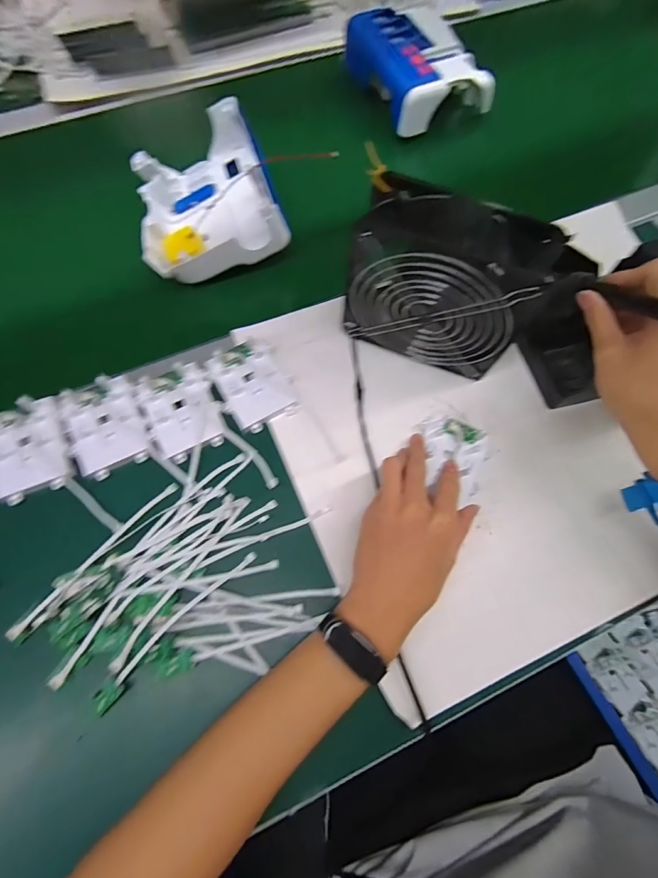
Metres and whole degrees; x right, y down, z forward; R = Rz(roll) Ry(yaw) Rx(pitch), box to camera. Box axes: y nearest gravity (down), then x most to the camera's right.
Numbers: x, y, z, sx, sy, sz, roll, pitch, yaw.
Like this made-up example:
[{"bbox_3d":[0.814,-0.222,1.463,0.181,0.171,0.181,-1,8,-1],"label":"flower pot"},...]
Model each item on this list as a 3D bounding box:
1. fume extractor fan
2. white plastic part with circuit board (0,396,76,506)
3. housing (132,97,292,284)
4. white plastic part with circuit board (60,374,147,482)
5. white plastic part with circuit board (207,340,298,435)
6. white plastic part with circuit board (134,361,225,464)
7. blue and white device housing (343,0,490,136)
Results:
[{"bbox_3d":[0.097,-0.124,0.354,0.157,0.143,0.057,21,71,6],"label":"fume extractor fan"},{"bbox_3d":[-0.275,0.008,0.367,0.068,0.021,0.084,-21,72,-9],"label":"white plastic part with circuit board"},{"bbox_3d":[-0.137,-0.270,0.446,0.146,0.062,0.185,-15,72,-7],"label":"housing"},{"bbox_3d":[-0.209,-0.013,0.379,0.065,0.017,0.087,-22,73,-10],"label":"white plastic part with circuit board"},{"bbox_3d":[-0.074,-0.053,0.401,0.065,0.014,0.082,-27,74,-11],"label":"white plastic part with circuit board"},{"bbox_3d":[-0.139,-0.027,0.385,0.066,0.022,0.083,-25,73,-10],"label":"white plastic part with circuit board"},{"bbox_3d":[0.113,-0.477,0.527,0.122,0.050,0.163,-27,73,-11],"label":"blue and white device housing"}]

